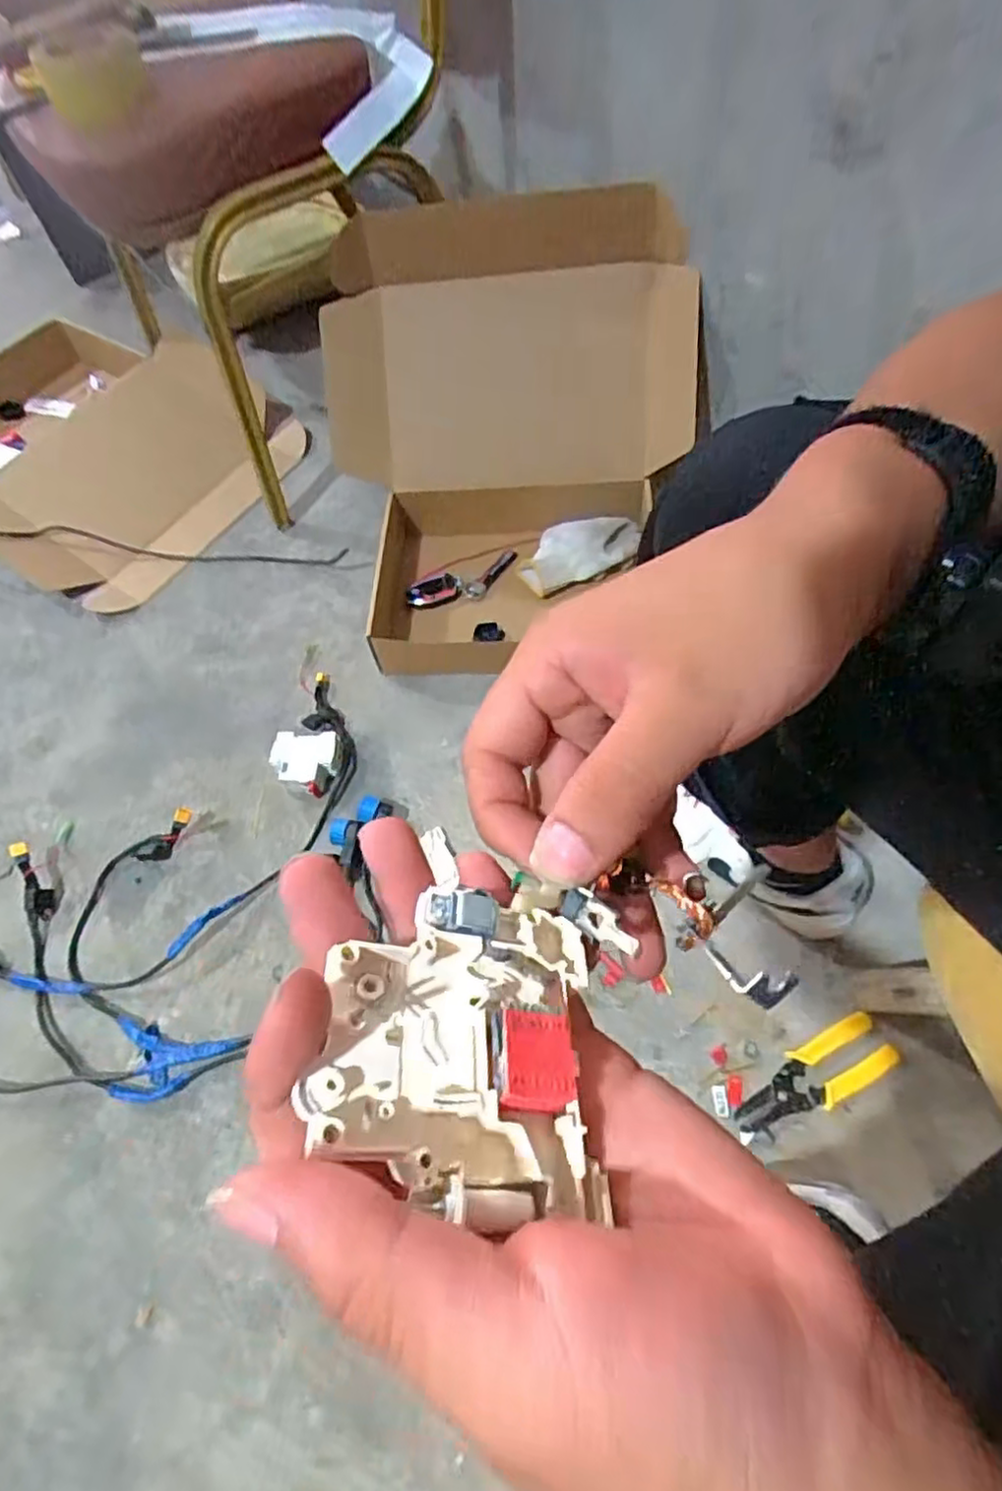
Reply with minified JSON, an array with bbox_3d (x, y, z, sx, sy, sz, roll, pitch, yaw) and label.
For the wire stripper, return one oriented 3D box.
[{"bbox_3d":[0.297,0.316,0.655,0.166,0.011,0.056,-24,62,-10],"label":"wire stripper"}]

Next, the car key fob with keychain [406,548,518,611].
[{"bbox_3d":[-0.049,-0.238,1.005,0.184,0.027,0.062,-29,63,-12],"label":"car key fob with keychain"}]

